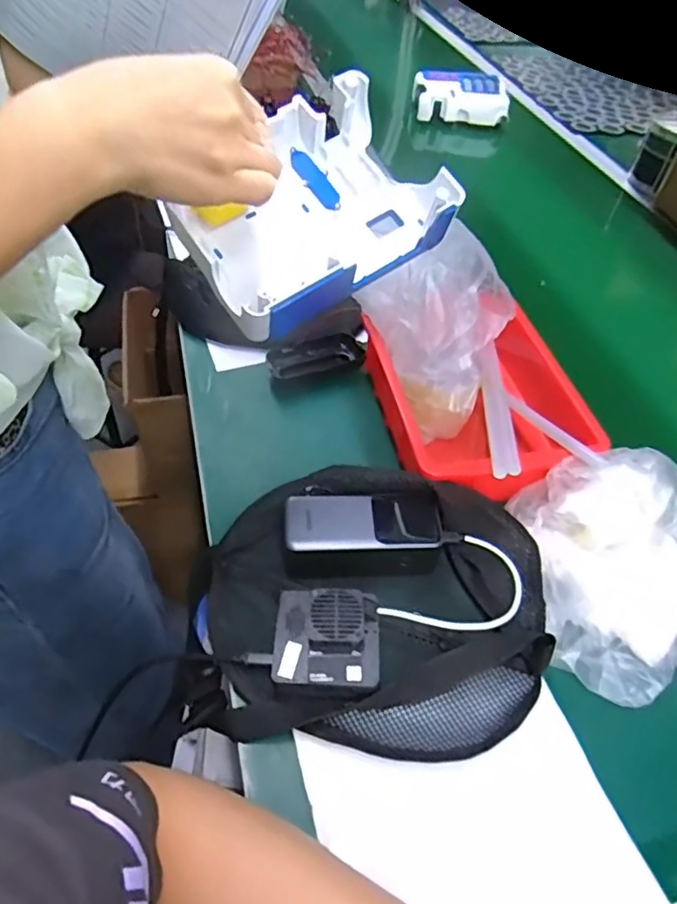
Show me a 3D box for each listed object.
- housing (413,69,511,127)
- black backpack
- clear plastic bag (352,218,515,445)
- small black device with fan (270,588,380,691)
[{"bbox_3d":[0.246,-0.711,1.175,0.188,0.061,0.108,8,49,3],"label":"housing"},{"bbox_3d":[0.025,0.116,0.468,0.278,0.062,0.214,8,49,2],"label":"black backpack"},{"bbox_3d":[0.084,-0.111,0.555,0.146,0.194,0.090,12,49,6],"label":"clear plastic bag"},{"bbox_3d":[-0.008,0.141,0.440,0.076,0.041,0.069,4,49,-1],"label":"small black device with fan"}]

